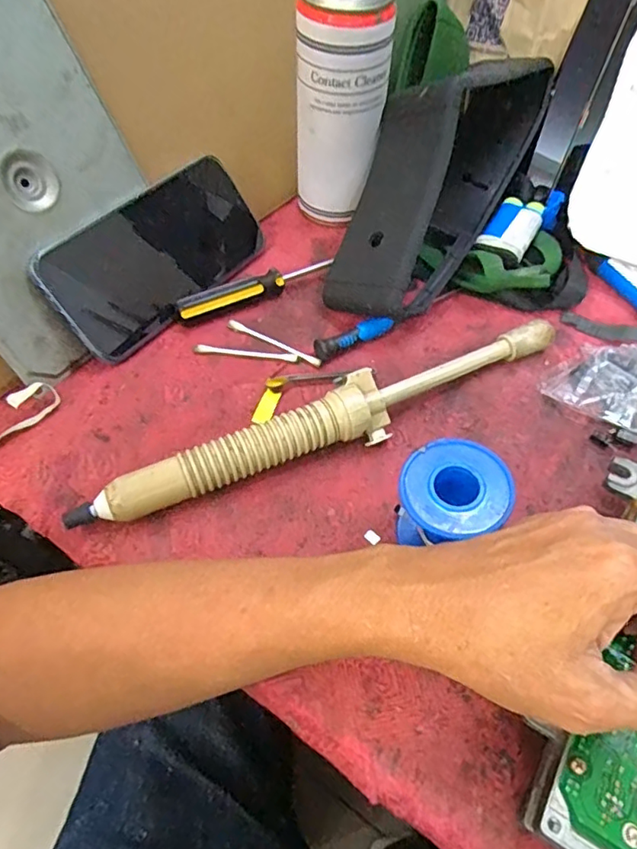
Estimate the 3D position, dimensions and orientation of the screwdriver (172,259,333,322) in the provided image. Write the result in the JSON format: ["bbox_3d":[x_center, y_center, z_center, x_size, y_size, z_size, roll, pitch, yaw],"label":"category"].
[{"bbox_3d":[-0.044,-0.100,0.411,0.124,0.020,0.016,-26,59,-18],"label":"screwdriver"}]

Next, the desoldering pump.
[{"bbox_3d":[0.011,-0.003,0.347,0.312,0.029,0.032,-20,57,-15],"label":"desoldering pump"}]

